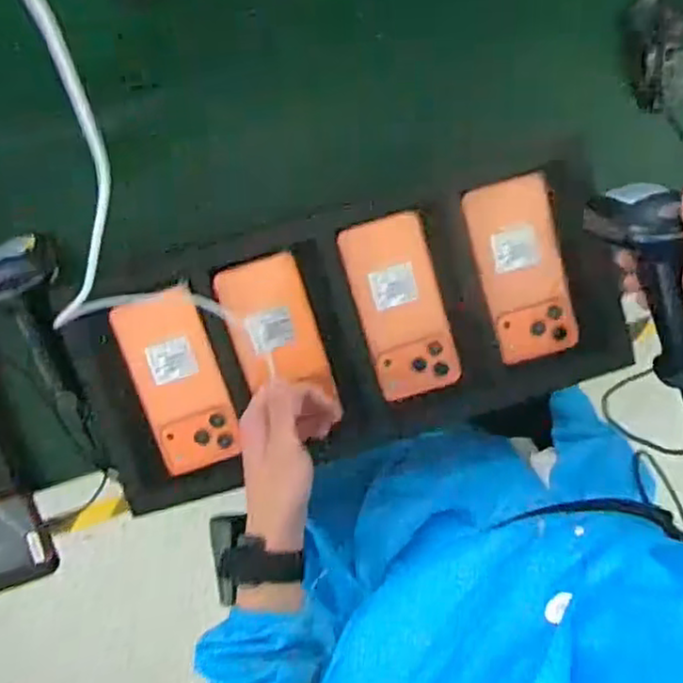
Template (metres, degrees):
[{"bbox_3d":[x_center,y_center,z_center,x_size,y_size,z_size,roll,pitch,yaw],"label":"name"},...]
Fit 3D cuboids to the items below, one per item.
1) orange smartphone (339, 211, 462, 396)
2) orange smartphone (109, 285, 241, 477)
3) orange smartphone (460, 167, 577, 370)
[{"bbox_3d":[0.056,-0.032,0.636,0.078,0.010,0.163,-16,96,-1],"label":"orange smartphone"},{"bbox_3d":[-0.150,0.038,0.637,0.073,0.013,0.162,-18,96,0],"label":"orange smartphone"},{"bbox_3d":[0.169,-0.066,0.636,0.079,0.013,0.163,-15,96,-1],"label":"orange smartphone"}]

